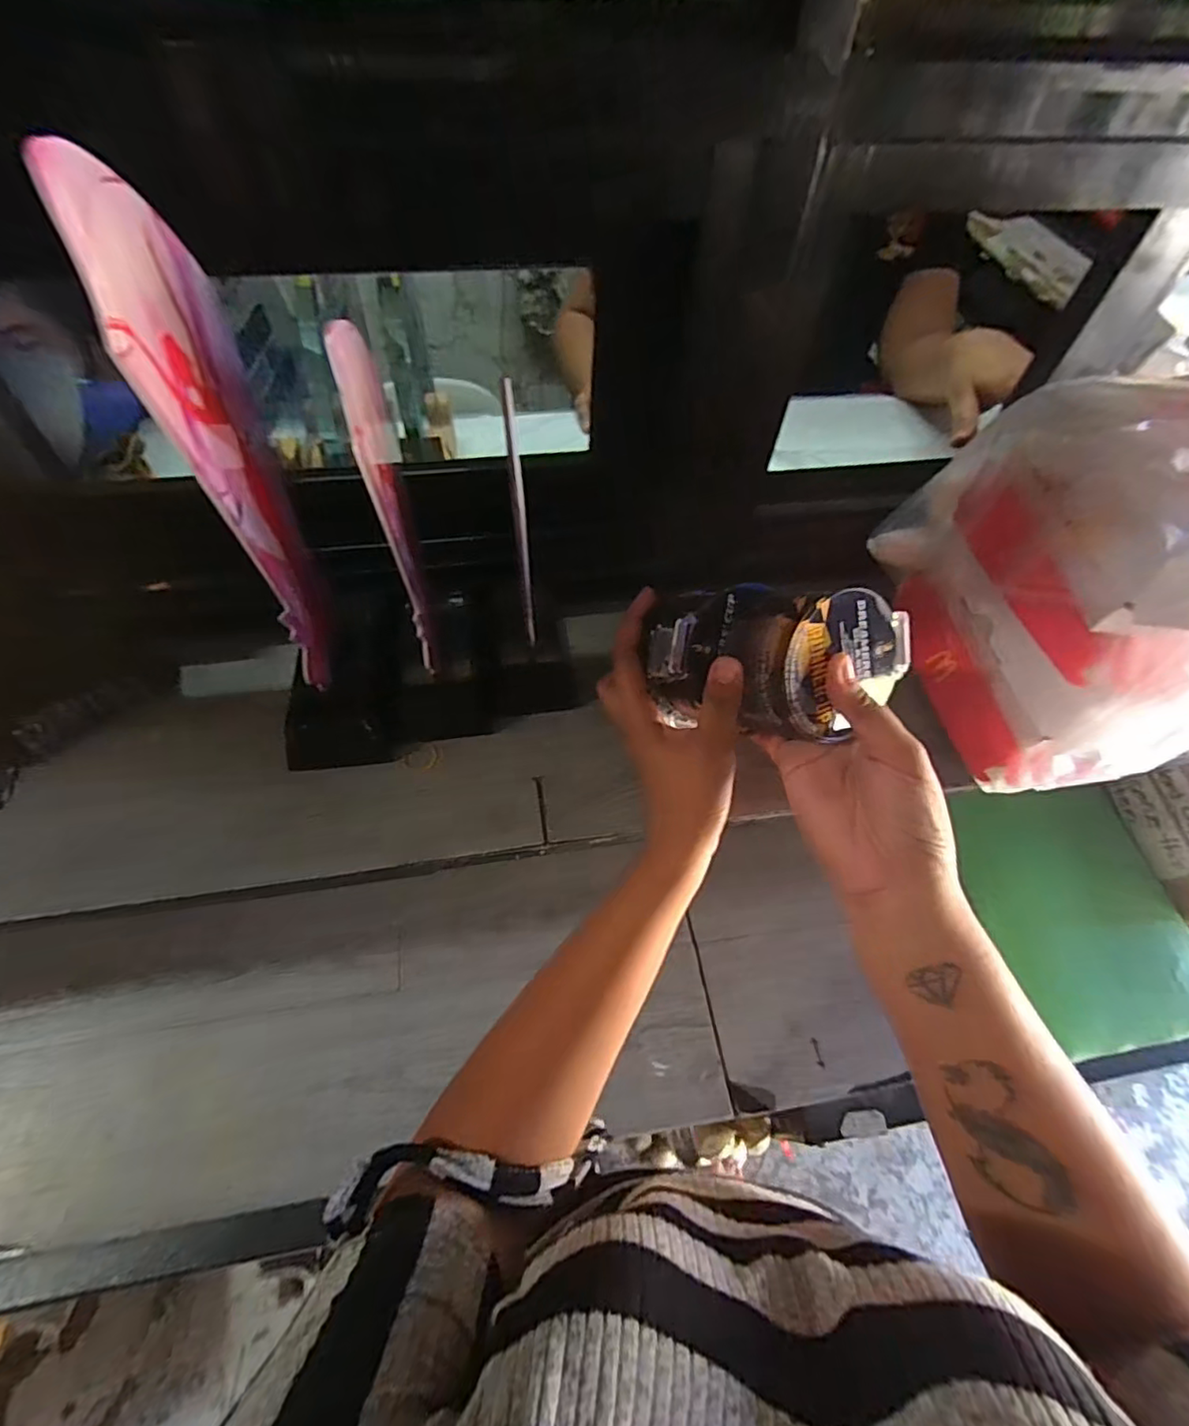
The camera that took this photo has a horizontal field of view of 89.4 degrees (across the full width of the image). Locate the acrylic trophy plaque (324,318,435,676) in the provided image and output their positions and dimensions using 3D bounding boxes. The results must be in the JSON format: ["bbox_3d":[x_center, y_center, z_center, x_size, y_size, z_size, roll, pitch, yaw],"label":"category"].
[{"bbox_3d":[-0.104,-0.104,0.320,0.008,0.189,0.049,-2,57,-4],"label":"acrylic trophy plaque"}]

